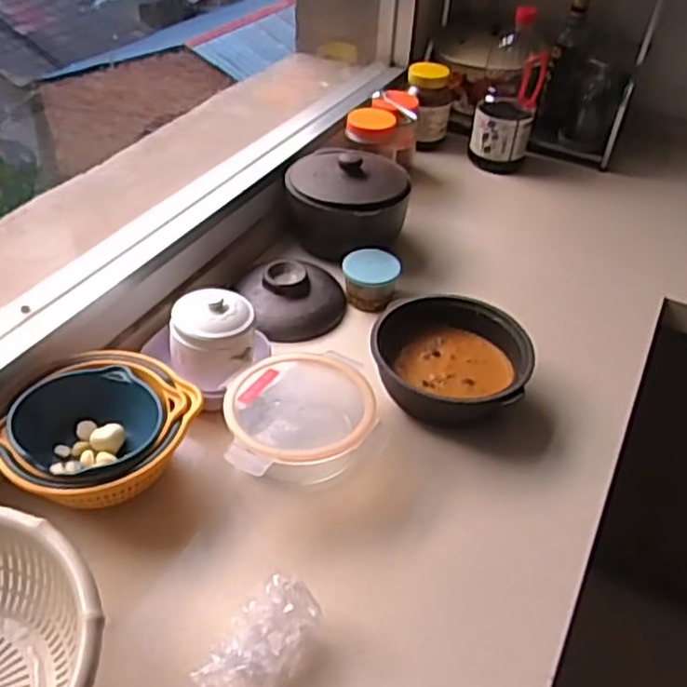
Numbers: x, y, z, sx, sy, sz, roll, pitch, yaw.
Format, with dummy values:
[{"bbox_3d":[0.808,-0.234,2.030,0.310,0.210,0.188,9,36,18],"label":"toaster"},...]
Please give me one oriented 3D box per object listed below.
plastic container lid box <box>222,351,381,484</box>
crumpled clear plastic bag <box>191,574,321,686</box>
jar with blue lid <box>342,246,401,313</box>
[{"bbox_3d":[-0.050,0.095,0.794,0.165,0.080,0.172,-3,40,-9],"label":"plastic container lid box"},{"bbox_3d":[-0.076,0.267,0.595,0.066,0.069,0.117,24,43,22],"label":"crumpled clear plastic bag"},{"bbox_3d":[0.040,-0.094,1.028,0.085,0.068,0.079,7,40,3],"label":"jar with blue lid"}]

